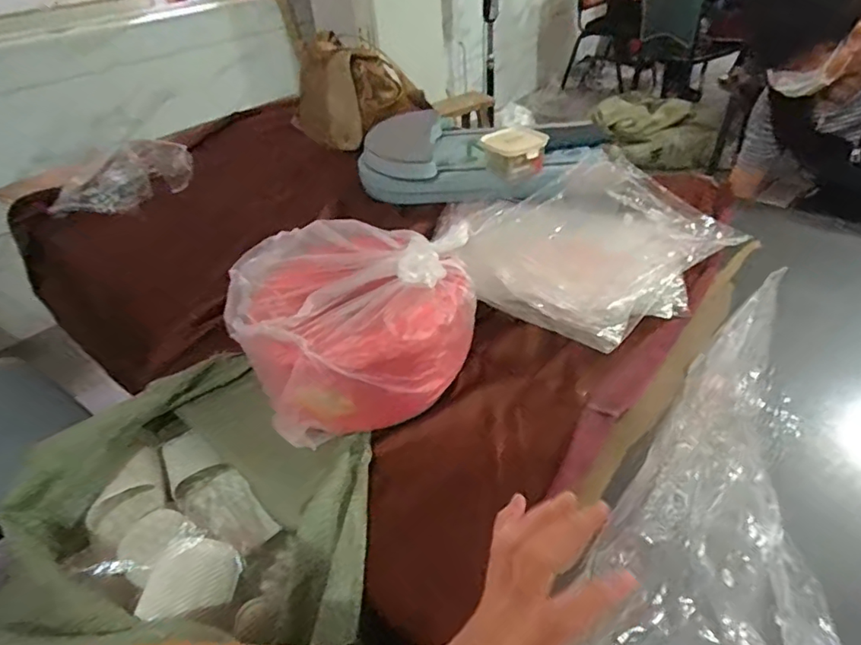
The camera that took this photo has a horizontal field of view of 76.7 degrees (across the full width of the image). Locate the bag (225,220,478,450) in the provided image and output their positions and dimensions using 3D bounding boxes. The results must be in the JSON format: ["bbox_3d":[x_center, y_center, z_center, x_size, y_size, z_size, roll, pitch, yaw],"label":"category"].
[{"bbox_3d":[-0.088,-0.005,0.722,0.315,0.169,0.236,-18,40,-15],"label":"bag"}]

